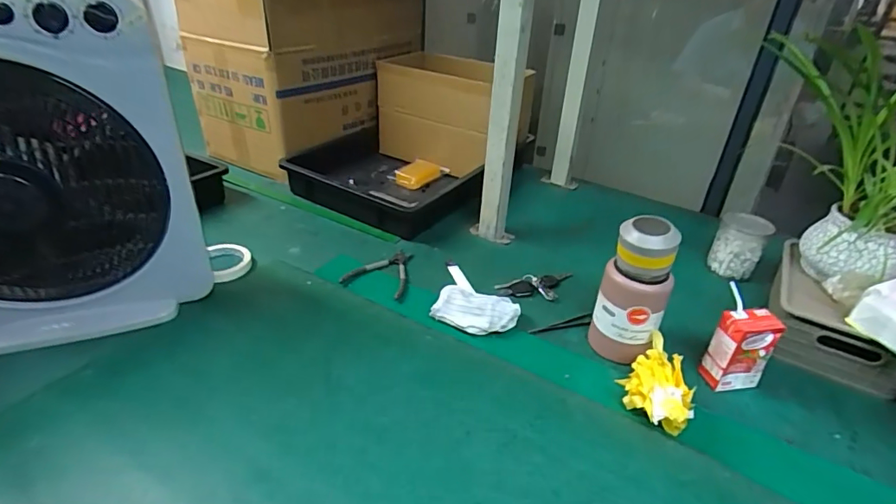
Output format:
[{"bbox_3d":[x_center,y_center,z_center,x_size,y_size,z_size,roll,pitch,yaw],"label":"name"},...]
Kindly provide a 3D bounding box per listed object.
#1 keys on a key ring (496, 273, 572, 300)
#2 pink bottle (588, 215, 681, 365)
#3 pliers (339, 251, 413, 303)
[{"bbox_3d":[0.156,0.059,0.833,0.142,0.016,0.054,-5,33,-15],"label":"keys on a key ring"},{"bbox_3d":[0.245,0.062,0.648,0.087,0.202,0.081,17,34,21],"label":"pink bottle"},{"bbox_3d":[-0.104,0.027,0.847,0.109,0.014,0.143,15,33,16],"label":"pliers"}]

